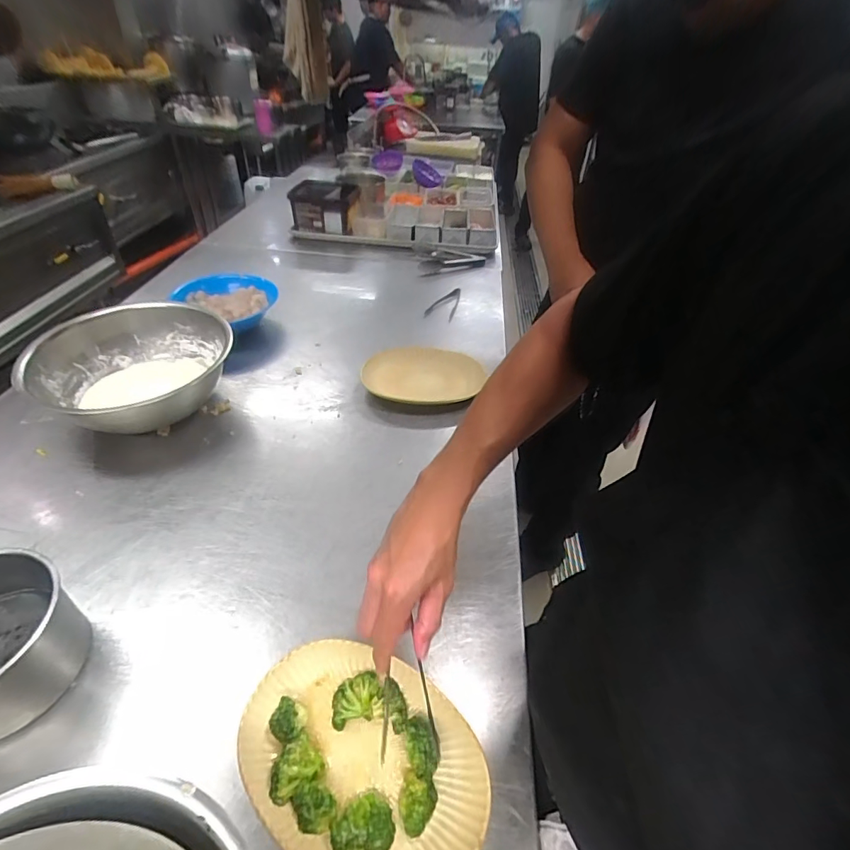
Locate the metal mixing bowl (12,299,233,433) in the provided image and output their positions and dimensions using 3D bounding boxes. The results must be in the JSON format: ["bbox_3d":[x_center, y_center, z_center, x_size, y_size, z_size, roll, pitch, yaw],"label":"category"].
[{"bbox_3d":[-0.480,-0.084,0.764,0.283,0.141,0.283,1,43,-1],"label":"metal mixing bowl"}]

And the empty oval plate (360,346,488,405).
[{"bbox_3d":[-0.001,-0.096,0.867,0.229,0.046,0.147,1,43,-2],"label":"empty oval plate"}]

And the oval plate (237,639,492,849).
[{"bbox_3d":[-0.059,0.306,0.414,0.232,0.039,0.162,23,46,21],"label":"oval plate"}]

